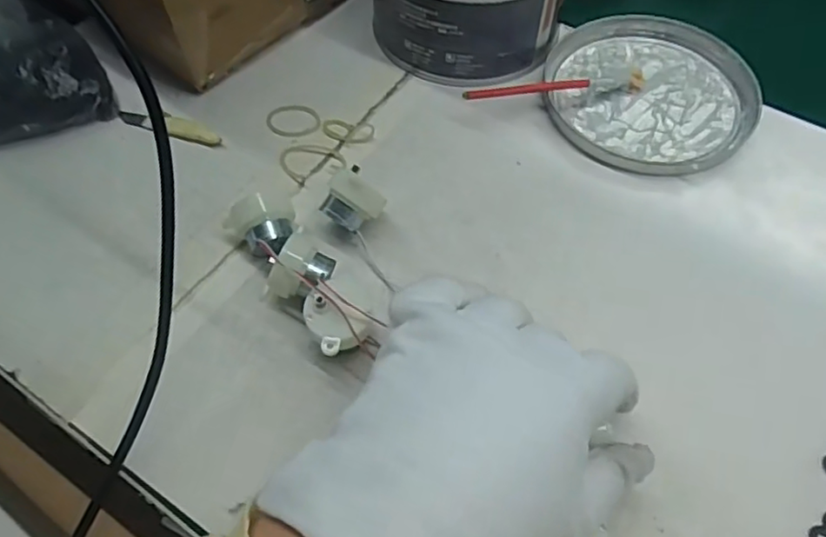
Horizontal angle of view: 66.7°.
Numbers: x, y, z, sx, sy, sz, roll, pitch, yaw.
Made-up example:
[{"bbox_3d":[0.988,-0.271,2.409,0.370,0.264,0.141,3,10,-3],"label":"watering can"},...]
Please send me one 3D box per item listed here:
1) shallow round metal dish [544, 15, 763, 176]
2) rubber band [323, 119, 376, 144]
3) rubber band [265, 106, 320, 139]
[{"bbox_3d":[0.151,-0.114,0.400,0.124,0.014,0.132,0,57,0],"label":"shallow round metal dish"},{"bbox_3d":[-0.040,-0.084,0.384,0.032,0.004,0.017,11,57,7],"label":"rubber band"},{"bbox_3d":[-0.075,-0.094,0.393,0.033,0.004,0.031,0,57,0],"label":"rubber band"}]

